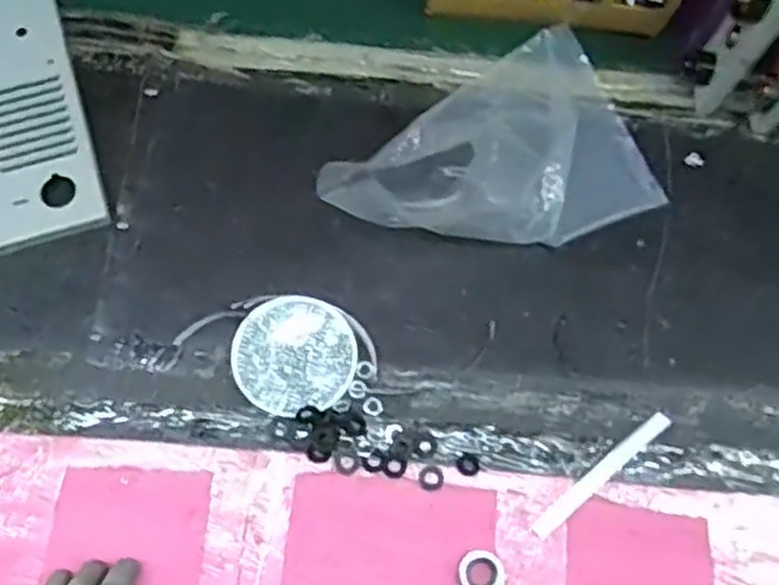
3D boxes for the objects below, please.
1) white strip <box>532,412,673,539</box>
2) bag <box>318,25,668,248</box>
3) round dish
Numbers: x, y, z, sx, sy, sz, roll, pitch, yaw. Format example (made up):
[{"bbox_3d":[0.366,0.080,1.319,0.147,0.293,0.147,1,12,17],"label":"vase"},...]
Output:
[{"bbox_3d":[0.167,0.141,0.596,0.142,0.005,0.014,-37,77,-14],"label":"white strip"},{"bbox_3d":[0.086,-0.124,0.686,0.283,0.054,0.193,-23,74,-10],"label":"bag"},{"bbox_3d":[-0.076,0.050,0.618,0.096,0.011,0.097,1,71,-2],"label":"round dish"}]

